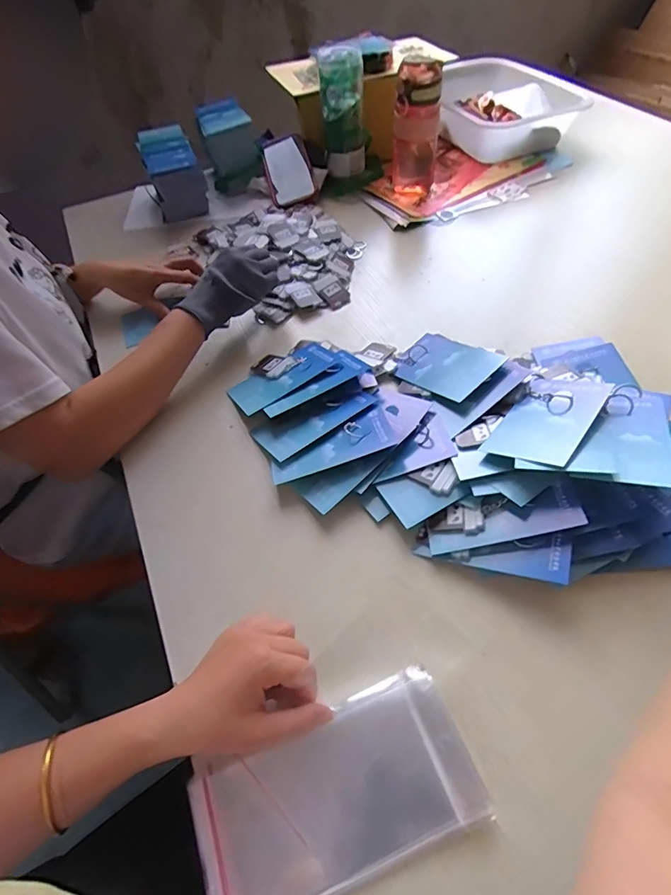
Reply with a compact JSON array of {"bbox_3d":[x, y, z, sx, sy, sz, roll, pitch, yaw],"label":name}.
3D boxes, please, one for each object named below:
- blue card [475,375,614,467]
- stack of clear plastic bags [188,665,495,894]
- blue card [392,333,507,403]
[{"bbox_3d":[0.211,-0.031,0.453,0.079,0.009,0.136,15,49,44],"label":"blue card"},{"bbox_3d":[0.000,0.249,0.331,0.196,0.022,0.102,-22,54,-9],"label":"stack of clear plastic bags"},{"bbox_3d":[0.129,-0.099,0.546,0.082,0.007,0.131,-39,39,-9],"label":"blue card"}]

